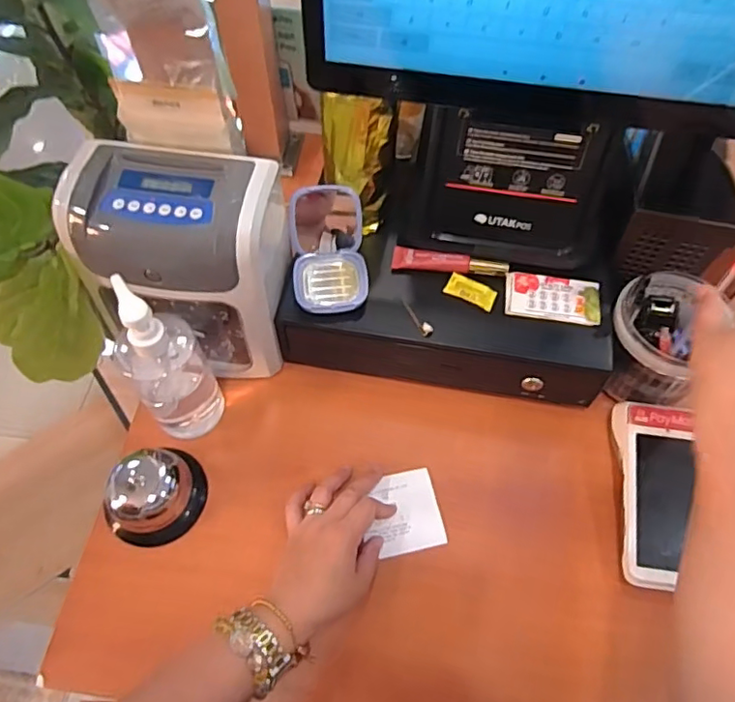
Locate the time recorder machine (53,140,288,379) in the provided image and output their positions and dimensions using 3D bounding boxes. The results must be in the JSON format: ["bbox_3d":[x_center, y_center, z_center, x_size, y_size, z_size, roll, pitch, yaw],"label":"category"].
[{"bbox_3d":[-0.179,-0.079,0.574,0.188,0.203,0.133,8,61,3],"label":"time recorder machine"}]

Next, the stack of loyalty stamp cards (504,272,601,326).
[{"bbox_3d":[0.188,-0.055,0.578,0.094,0.004,0.054,5,59,3],"label":"stack of loyalty stamp cards"}]

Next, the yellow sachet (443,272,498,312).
[{"bbox_3d":[0.105,-0.061,0.580,0.051,0.007,0.024,27,63,15],"label":"yellow sachet"}]

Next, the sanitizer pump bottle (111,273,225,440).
[{"bbox_3d":[-0.191,0.013,0.538,0.072,0.183,0.073,0,61,-1],"label":"sanitizer pump bottle"}]

